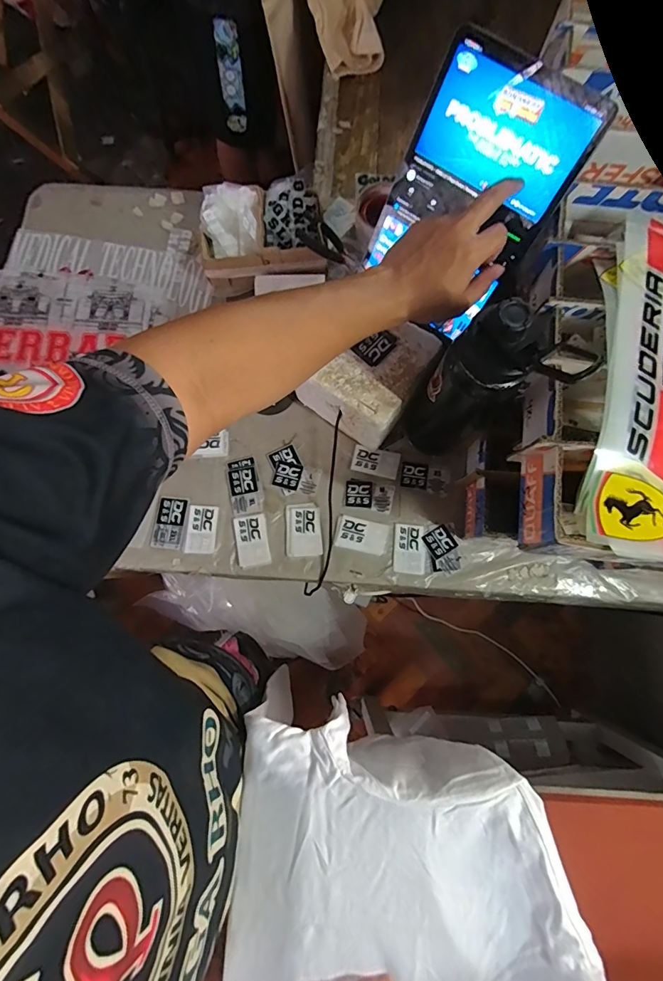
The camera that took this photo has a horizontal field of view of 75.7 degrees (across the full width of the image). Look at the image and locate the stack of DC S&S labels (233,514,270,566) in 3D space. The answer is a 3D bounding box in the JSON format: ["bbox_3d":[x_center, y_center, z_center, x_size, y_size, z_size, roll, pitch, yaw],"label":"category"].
[{"bbox_3d":[-0.108,0.067,0.575,0.042,0.004,0.069,-12,79,-3],"label":"stack of DC S&S labels"}]

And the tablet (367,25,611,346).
[{"bbox_3d":[0.139,-0.300,0.450,0.156,0.231,0.018,39,41,6],"label":"tablet"}]

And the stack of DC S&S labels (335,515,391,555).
[{"bbox_3d":[0.043,0.060,0.577,0.070,0.004,0.043,12,79,1],"label":"stack of DC S&S labels"}]

